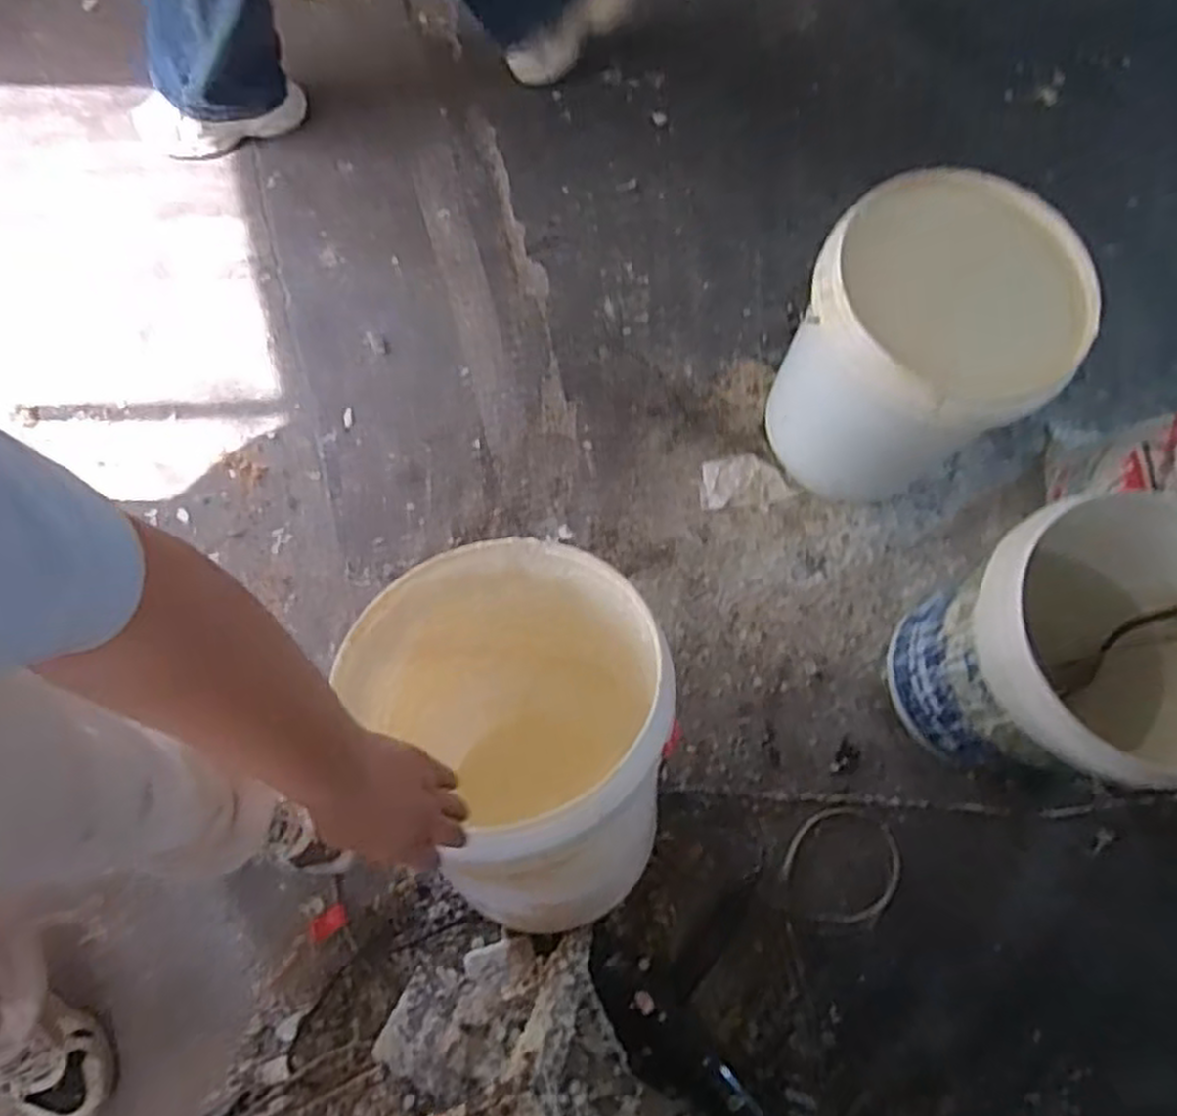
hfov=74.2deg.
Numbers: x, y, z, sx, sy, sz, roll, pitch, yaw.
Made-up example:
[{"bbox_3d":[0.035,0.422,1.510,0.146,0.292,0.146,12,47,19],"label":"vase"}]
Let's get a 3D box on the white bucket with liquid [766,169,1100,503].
[{"bbox_3d":[0.396,-0.245,1.011,0.296,0.380,0.257,22,74,4],"label":"white bucket with liquid"}]

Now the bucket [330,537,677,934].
[{"bbox_3d":[-0.058,0.195,0.841,0.290,0.367,0.320,-17,54,-3],"label":"bucket"}]

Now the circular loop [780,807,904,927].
[{"bbox_3d":[0.330,0.402,1.018,0.151,0.019,0.144,1,73,-2],"label":"circular loop"}]

